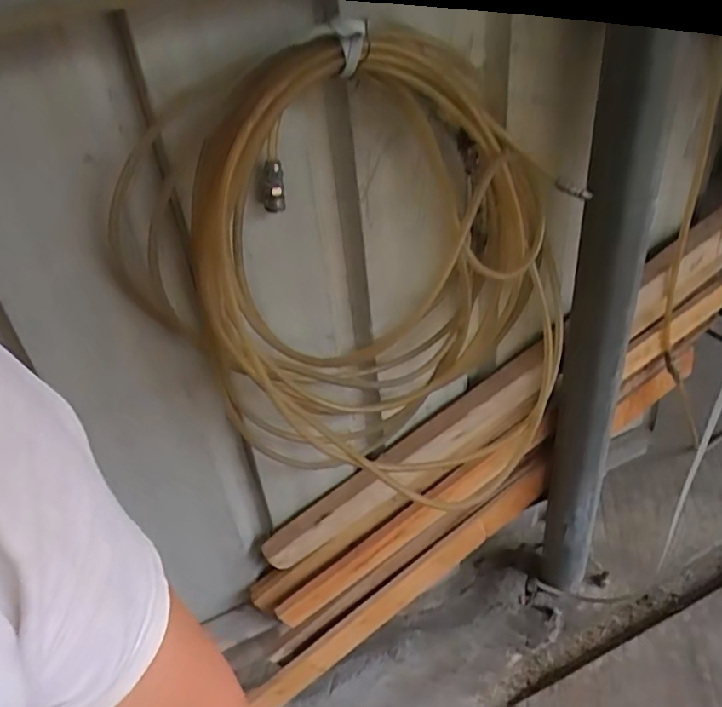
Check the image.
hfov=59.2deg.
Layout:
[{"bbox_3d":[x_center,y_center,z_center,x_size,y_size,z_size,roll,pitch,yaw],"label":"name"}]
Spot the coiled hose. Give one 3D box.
[{"bbox_3d":[0.051,-0.057,0.810,0.686,0.541,0.183,26,13,-38],"label":"coiled hose"}]

